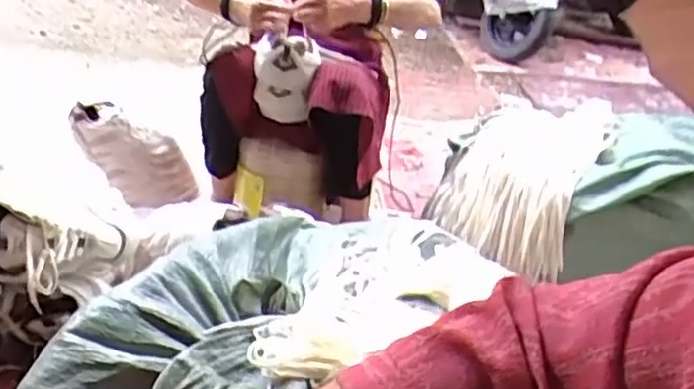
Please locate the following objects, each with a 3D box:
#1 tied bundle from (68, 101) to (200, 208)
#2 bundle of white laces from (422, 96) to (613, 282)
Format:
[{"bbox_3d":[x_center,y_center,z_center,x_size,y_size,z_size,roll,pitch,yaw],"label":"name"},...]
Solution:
[{"bbox_3d":[-0.507,-0.079,1.629,0.179,0.347,0.057,-38,30,12],"label":"tied bundle"},{"bbox_3d":[0.380,-0.062,1.513,0.302,0.203,0.532,18,32,20],"label":"bundle of white laces"}]

